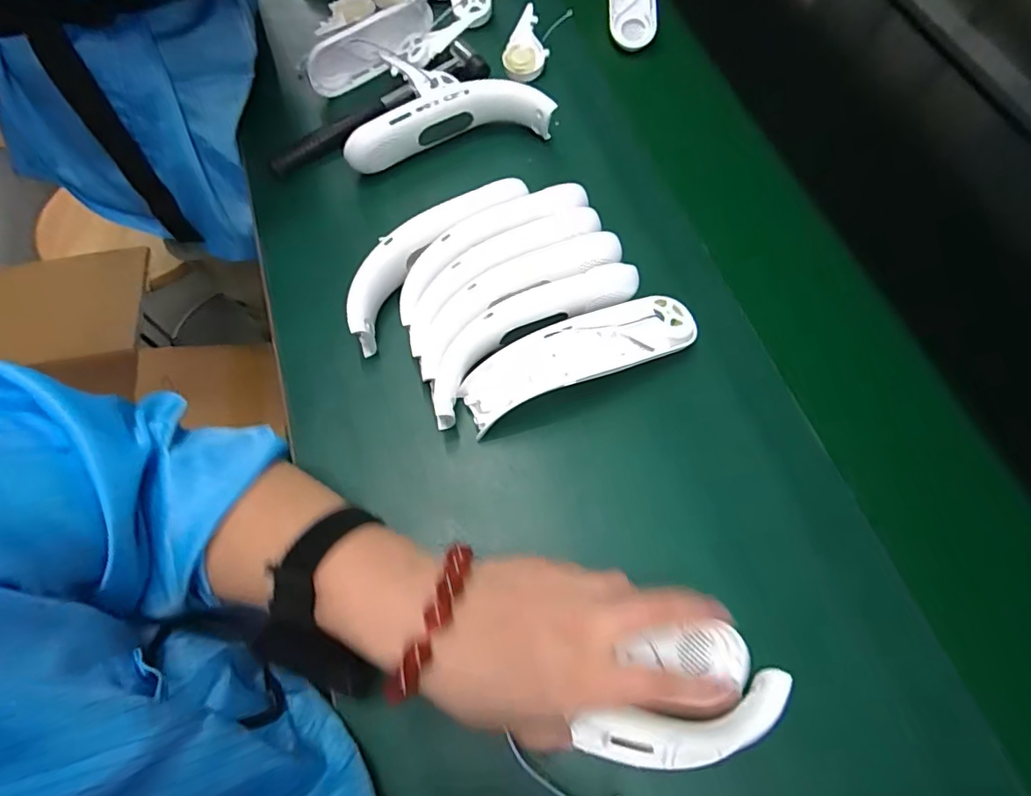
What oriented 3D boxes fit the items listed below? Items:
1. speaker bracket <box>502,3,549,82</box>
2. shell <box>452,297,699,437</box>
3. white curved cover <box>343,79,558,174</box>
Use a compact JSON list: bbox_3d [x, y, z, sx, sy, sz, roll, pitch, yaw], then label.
[{"bbox_3d":[0.010,-0.382,0.579,0.046,0.023,0.093,0,69,-2],"label":"speaker bracket"},{"bbox_3d":[0.051,-0.029,0.423,0.195,0.052,0.053,-22,71,-10],"label":"shell"},{"bbox_3d":[-0.066,-0.264,0.512,0.195,0.053,0.042,-15,70,-7],"label":"white curved cover"}]

